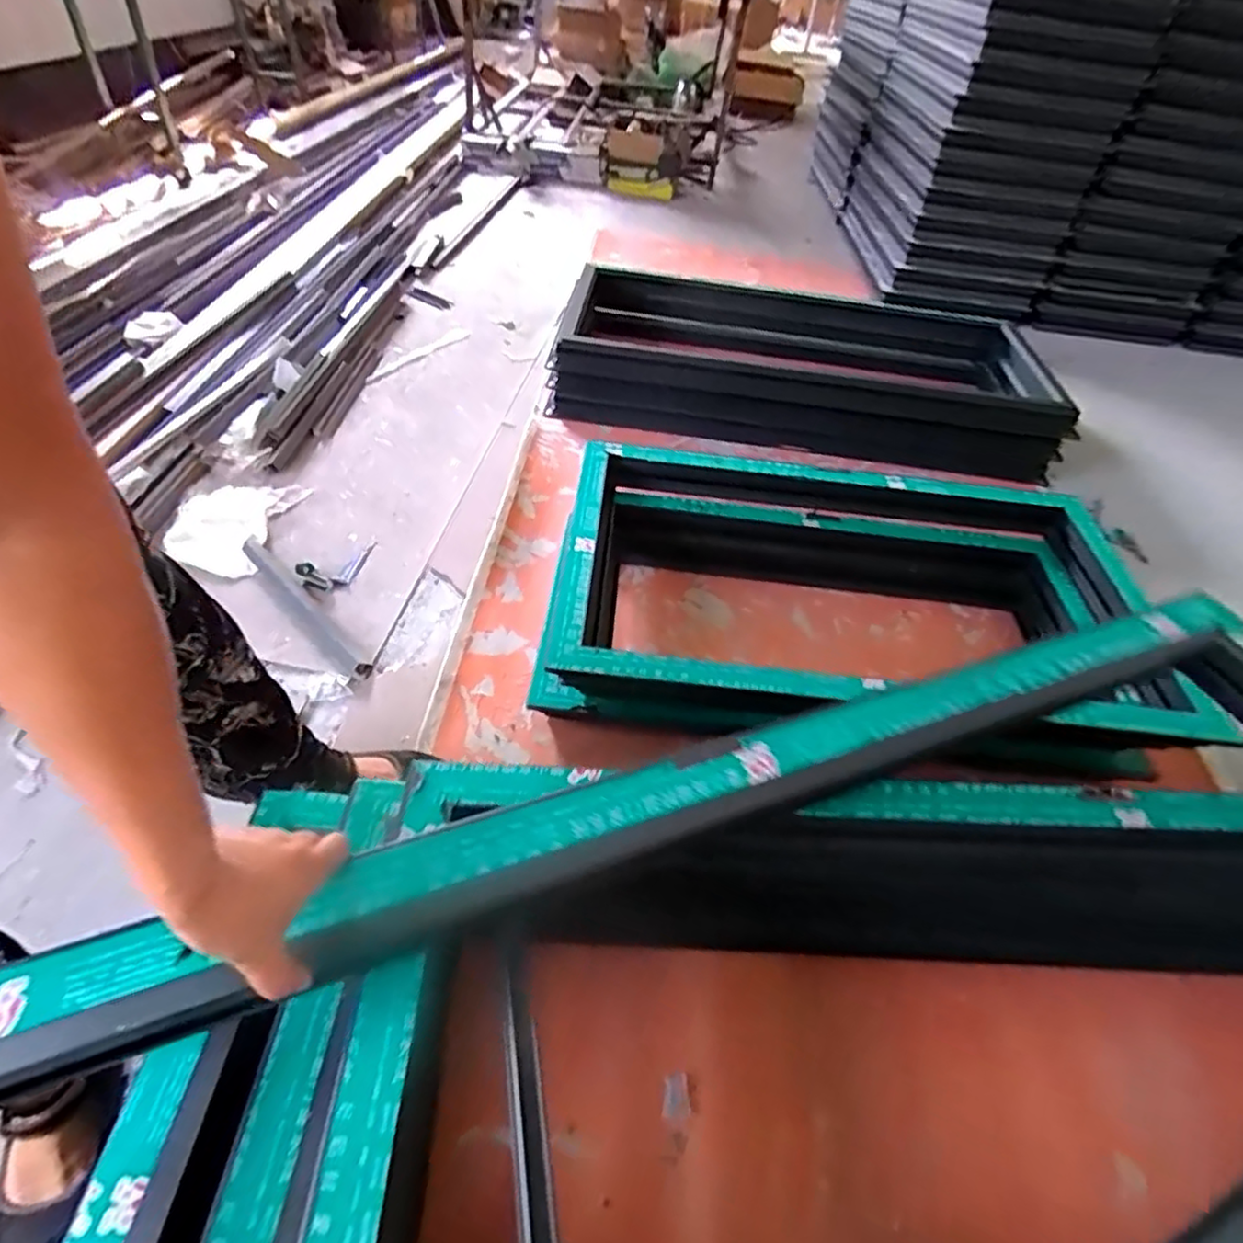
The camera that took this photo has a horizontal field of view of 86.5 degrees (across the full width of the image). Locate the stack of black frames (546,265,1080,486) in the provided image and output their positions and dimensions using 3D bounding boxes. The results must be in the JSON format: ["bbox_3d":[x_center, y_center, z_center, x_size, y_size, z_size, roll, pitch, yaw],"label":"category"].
[{"bbox_3d":[0.492,-0.703,1.790,1.278,0.178,0.653,9,48,4],"label":"stack of black frames"}]

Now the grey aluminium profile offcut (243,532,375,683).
[{"bbox_3d":[-0.571,-0.027,1.175,0.408,0.034,0.039,37,55,26],"label":"grey aluminium profile offcut"}]

